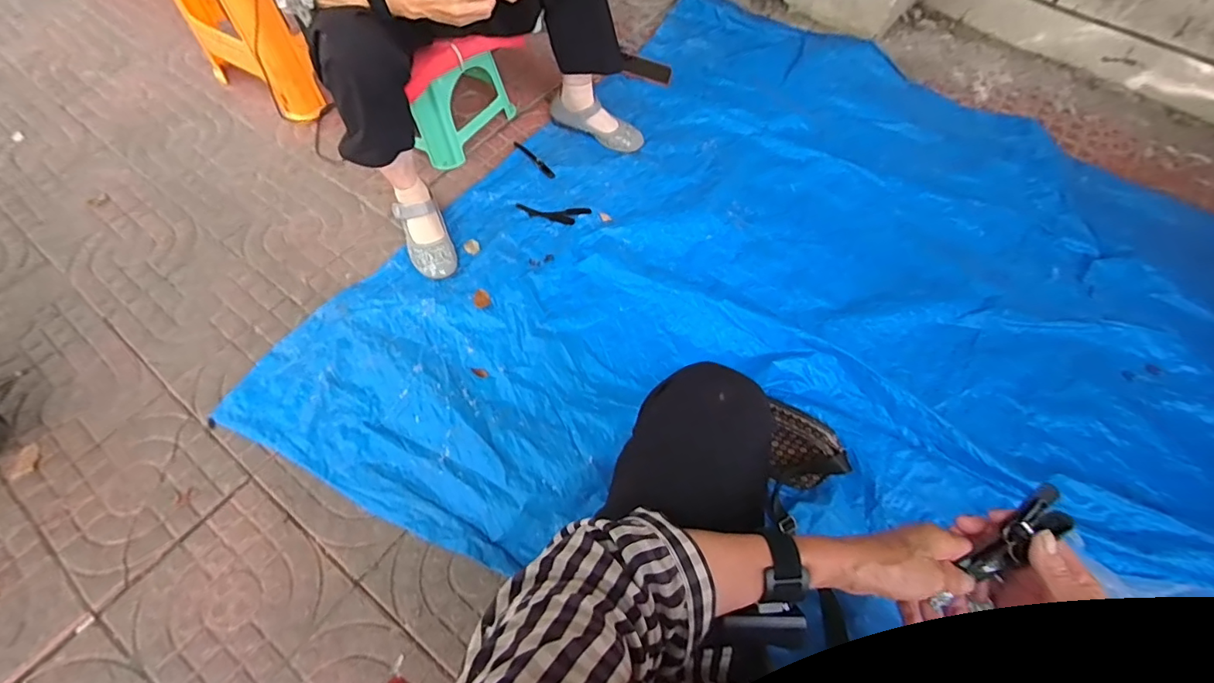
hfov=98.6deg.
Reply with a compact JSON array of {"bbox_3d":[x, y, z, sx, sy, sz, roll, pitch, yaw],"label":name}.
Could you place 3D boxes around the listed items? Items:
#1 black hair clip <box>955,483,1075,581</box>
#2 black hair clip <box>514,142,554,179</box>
[{"bbox_3d":[0.325,0.154,0.411,0.028,0.017,0.090,41,106,17],"label":"black hair clip"},{"bbox_3d":[-0.165,-0.417,1.187,0.020,0.012,0.133,-38,70,-19],"label":"black hair clip"}]

